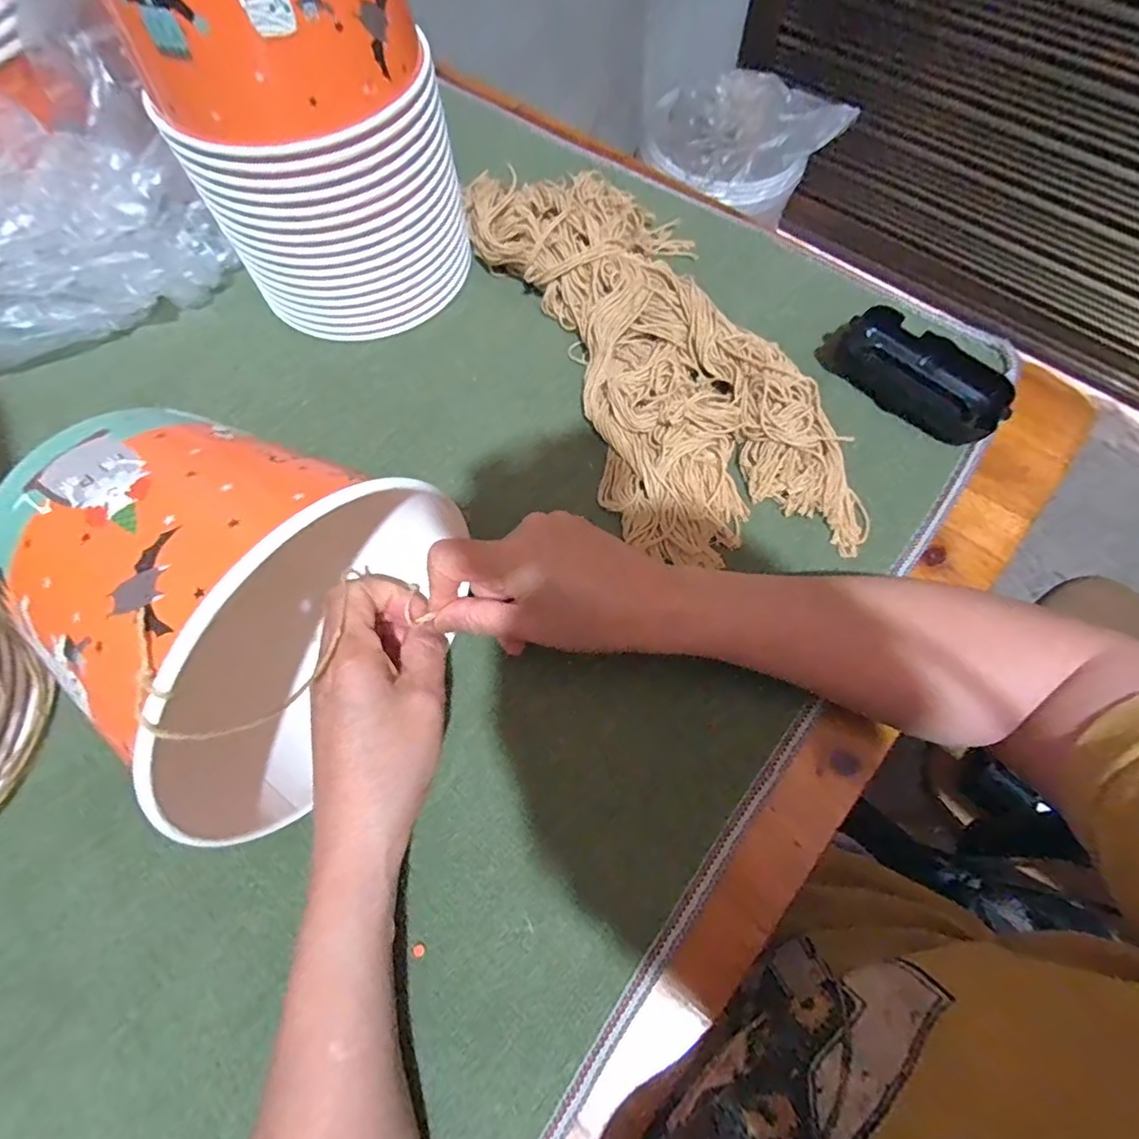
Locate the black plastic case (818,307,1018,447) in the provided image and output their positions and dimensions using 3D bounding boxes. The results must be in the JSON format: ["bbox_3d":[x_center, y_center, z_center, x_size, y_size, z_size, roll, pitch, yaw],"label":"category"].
[{"bbox_3d":[0.234,-0.133,0.380,0.118,0.034,0.048,36,72,14],"label":"black plastic case"}]

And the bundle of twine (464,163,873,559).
[{"bbox_3d":[0.055,-0.159,0.386,0.154,0.050,0.358,-21,69,-8],"label":"bundle of twine"}]

